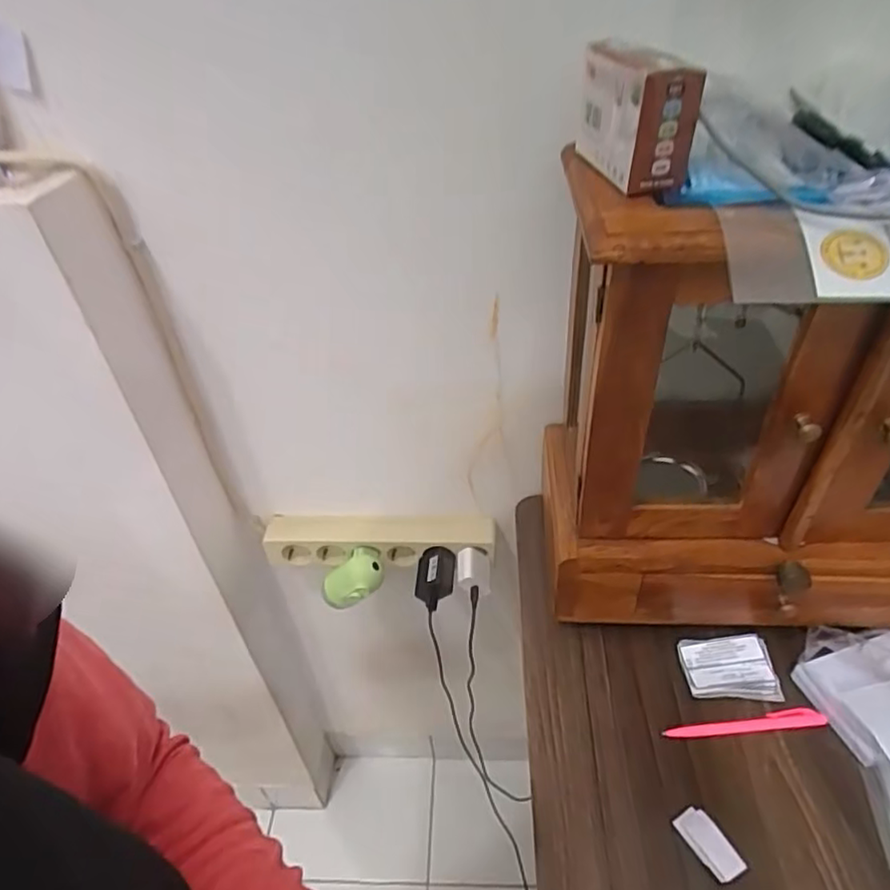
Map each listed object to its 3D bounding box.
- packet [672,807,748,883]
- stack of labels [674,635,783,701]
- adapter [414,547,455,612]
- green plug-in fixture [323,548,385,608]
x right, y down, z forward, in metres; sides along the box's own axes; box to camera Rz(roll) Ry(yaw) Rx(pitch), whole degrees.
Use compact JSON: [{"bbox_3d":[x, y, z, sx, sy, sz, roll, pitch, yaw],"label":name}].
[{"bbox_3d":[0.195,0.294,0.453,0.024,0.010,0.049,-21,42,-18],"label":"packet"},{"bbox_3d":[0.255,0.201,0.553,0.078,0.012,0.056,-4,40,2],"label":"stack of labels"},{"bbox_3d":[-0.010,0.157,0.735,0.041,0.033,0.073,2,40,8],"label":"adapter"},{"bbox_3d":[-0.115,0.168,0.761,0.089,0.067,0.053,-39,89,-6],"label":"green plug-in fixture"}]

